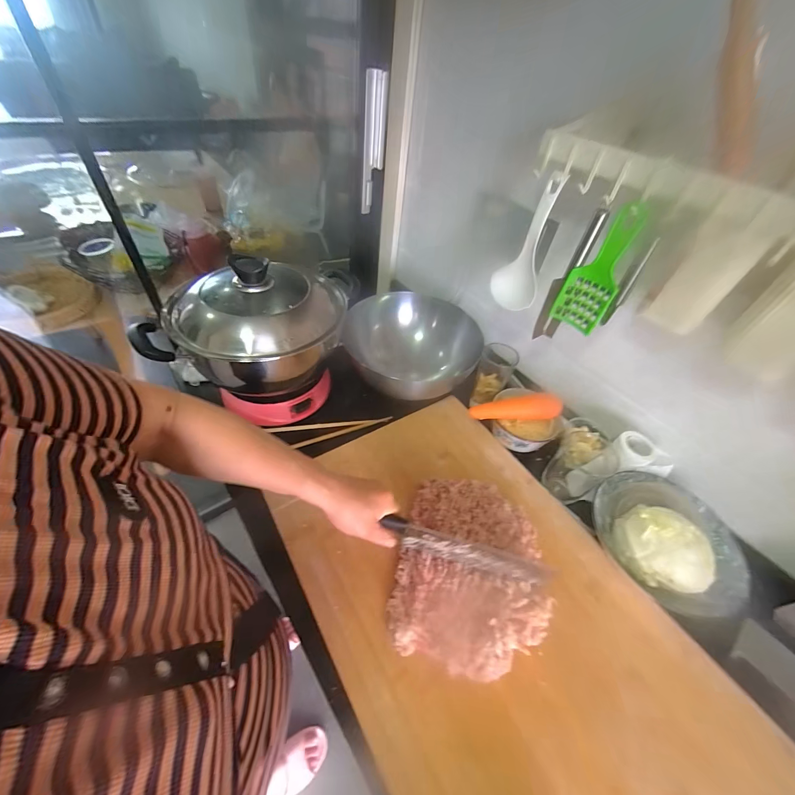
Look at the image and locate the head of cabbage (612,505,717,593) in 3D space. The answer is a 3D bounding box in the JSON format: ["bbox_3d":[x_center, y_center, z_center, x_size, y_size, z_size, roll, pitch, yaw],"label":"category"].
[{"bbox_3d":[0.354,0.199,0.453,0.078,0.070,0.105,-10,49,-15],"label":"head of cabbage"}]

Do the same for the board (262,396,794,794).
[{"bbox_3d":[0.122,0.277,0.440,0.386,0.019,0.631,-23,54,-25],"label":"board"}]

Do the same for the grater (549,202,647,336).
[{"bbox_3d":[0.262,-0.163,0.448,0.063,0.160,0.021,28,50,18],"label":"grater"}]

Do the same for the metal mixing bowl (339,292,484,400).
[{"bbox_3d":[0.035,-0.115,0.679,0.230,0.081,0.246,3,47,-3],"label":"metal mixing bowl"}]

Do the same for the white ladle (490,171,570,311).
[{"bbox_3d":[0.189,-0.216,0.495,0.066,0.179,0.037,20,48,12],"label":"white ladle"}]

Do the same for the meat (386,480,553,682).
[{"bbox_3d":[0.100,0.227,0.462,0.186,0.037,0.231,13,47,6],"label":"meat"}]

